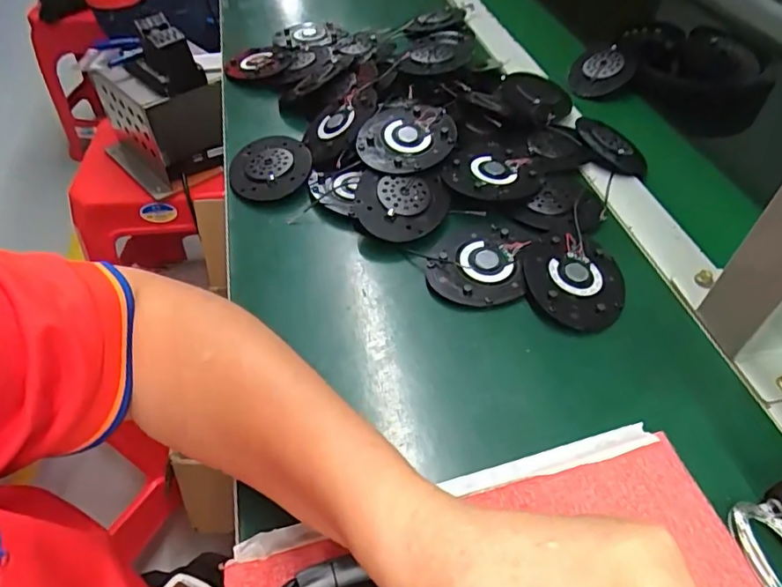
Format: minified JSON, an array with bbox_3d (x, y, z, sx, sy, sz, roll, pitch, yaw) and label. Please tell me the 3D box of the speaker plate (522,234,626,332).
[{"bbox_3d":[0.125,-0.011,0.356,0.065,0.010,0.078,5,51,9],"label":"speaker plate"}]

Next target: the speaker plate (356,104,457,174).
[{"bbox_3d":[0.013,-0.125,0.422,0.067,0.013,0.080,27,65,11],"label":"speaker plate"}]

